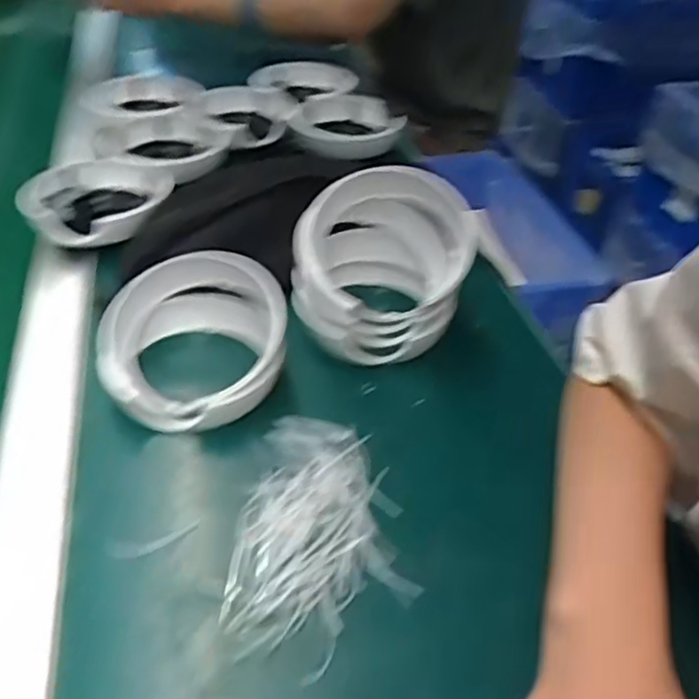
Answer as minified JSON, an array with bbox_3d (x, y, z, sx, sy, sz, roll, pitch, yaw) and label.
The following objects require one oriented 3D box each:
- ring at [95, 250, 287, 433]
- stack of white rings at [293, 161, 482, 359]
[{"bbox_3d":[-0.104,-0.007,0.457,0.122,0.061,0.118,2,40,-2],"label":"ring"},{"bbox_3d":[0.023,-0.066,0.507,0.125,0.101,0.117,2,40,-2],"label":"stack of white rings"}]

